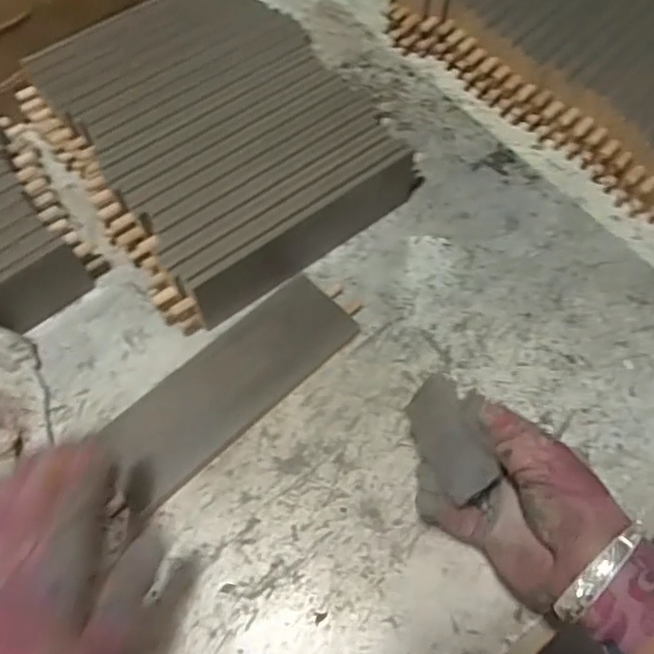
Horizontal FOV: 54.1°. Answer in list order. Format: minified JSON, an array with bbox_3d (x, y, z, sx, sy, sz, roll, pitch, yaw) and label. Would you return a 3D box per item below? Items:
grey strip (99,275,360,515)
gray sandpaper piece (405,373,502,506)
[{"bbox_3d":[-0.070,0.041,0.457,0.192,0.017,0.066,-41,76,-15],"label":"grey strip"},{"bbox_3d":[0.072,0.064,0.375,0.010,0.042,0.069,-4,52,-43],"label":"gray sandpaper piece"}]

